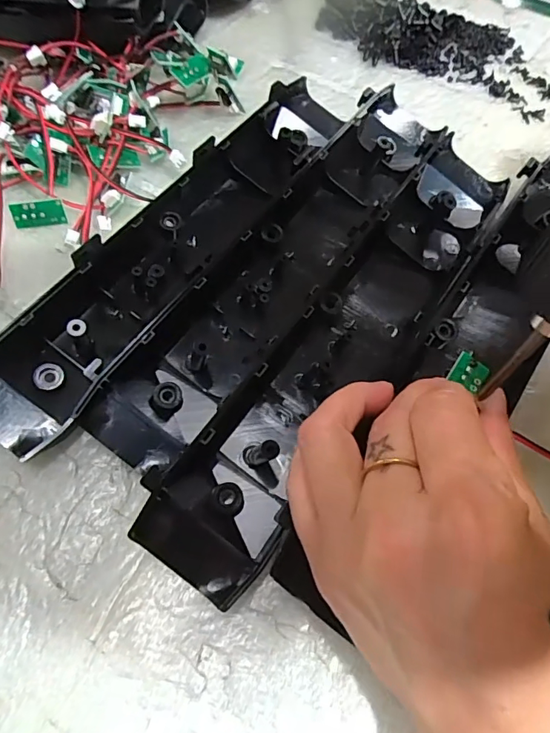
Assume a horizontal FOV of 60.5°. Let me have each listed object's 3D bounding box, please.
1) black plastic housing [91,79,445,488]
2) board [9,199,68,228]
[{"bbox_3d":[0.011,-0.056,0.249,0.052,0.020,0.265,33,68,15],"label":"black plastic housing"},{"bbox_3d":[-0.135,-0.087,0.269,0.028,0.014,0.005,-9,28,-9],"label":"board"}]

